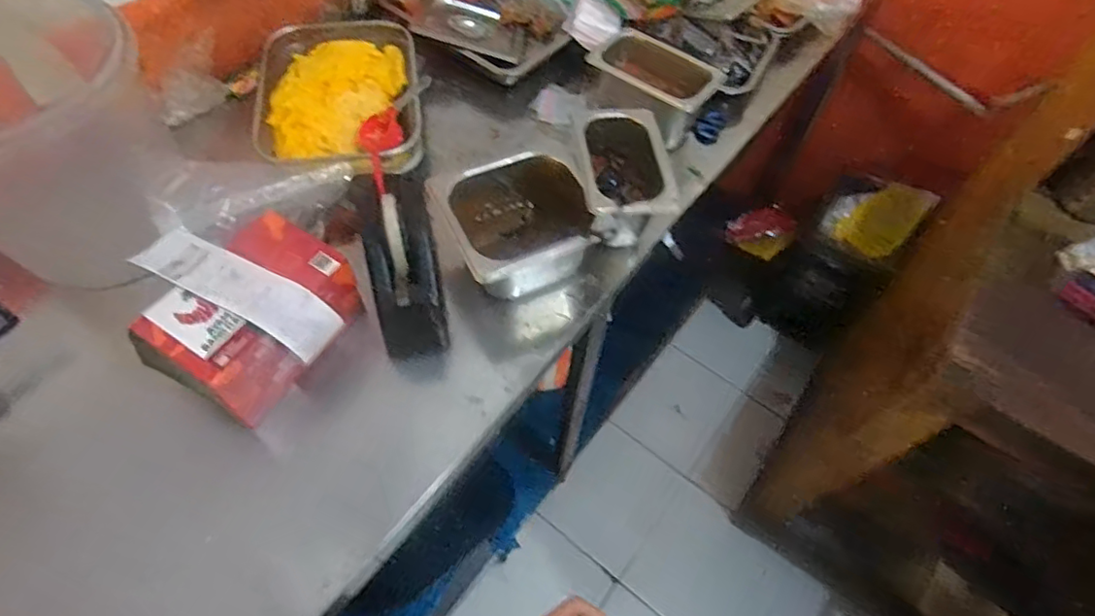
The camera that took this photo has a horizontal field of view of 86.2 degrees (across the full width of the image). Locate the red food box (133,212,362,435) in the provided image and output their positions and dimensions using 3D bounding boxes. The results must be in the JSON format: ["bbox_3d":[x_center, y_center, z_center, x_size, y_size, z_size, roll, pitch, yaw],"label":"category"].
[{"bbox_3d":[-0.298,0.012,0.603,0.124,0.122,0.187,30,60,15],"label":"red food box"}]

